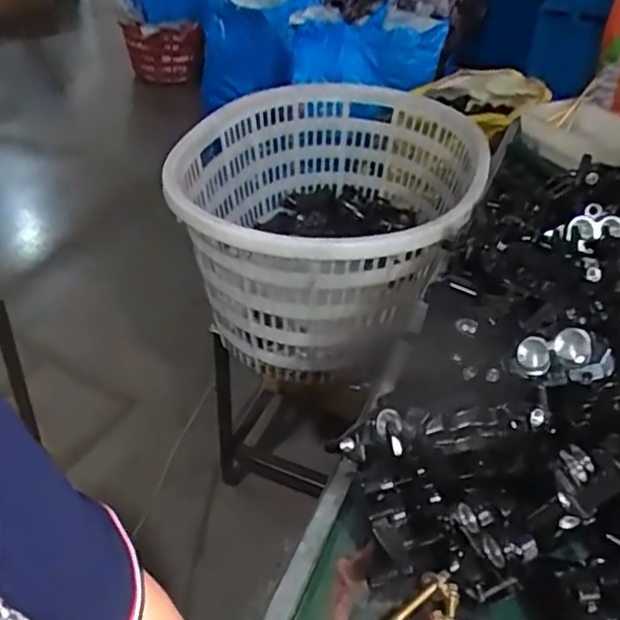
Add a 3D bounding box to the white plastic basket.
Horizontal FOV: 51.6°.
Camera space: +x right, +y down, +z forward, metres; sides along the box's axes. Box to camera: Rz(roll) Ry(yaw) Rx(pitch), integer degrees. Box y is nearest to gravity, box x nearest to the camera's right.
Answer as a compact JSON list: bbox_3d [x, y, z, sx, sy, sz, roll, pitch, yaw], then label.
[{"bbox_3d":[0.041,-0.180,1.185,0.479,0.284,0.710,9,37,6],"label":"white plastic basket"}]

